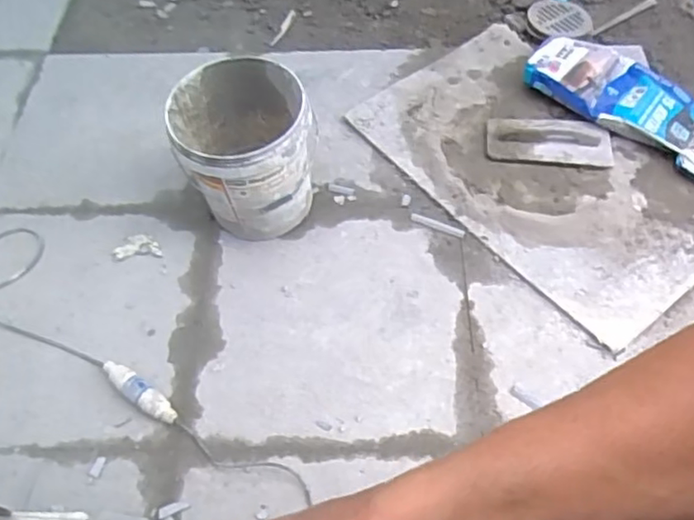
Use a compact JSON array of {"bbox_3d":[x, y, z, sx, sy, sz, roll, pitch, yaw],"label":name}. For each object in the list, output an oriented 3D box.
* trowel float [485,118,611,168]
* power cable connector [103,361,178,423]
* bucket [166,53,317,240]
[{"bbox_3d":[0.513,-0.301,1.574,0.313,0.038,0.136,8,57,7],"label":"trowel float"},{"bbox_3d":[-0.419,0.261,1.243,0.196,0.043,0.047,32,63,20],"label":"power cable connector"},{"bbox_3d":[-0.221,-0.239,1.396,0.281,0.312,0.289,-1,57,1],"label":"bucket"}]

